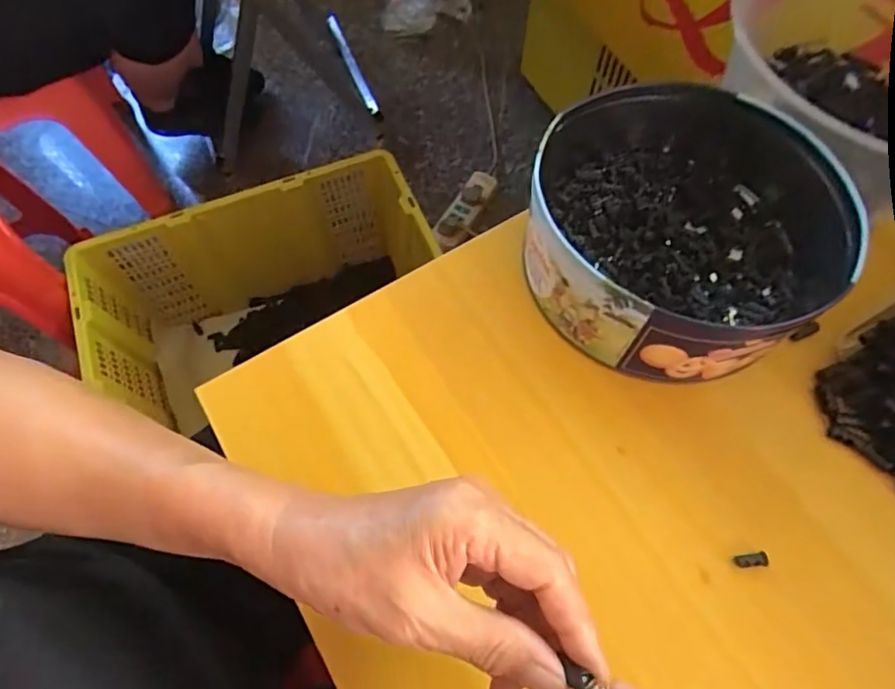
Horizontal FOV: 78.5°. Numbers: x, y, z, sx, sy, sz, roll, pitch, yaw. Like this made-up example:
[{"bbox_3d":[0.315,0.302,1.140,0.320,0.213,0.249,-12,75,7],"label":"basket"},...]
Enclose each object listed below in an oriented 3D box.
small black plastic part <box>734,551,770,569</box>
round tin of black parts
[{"bbox_3d":[0.172,0.121,0.307,0.018,0.004,0.008,-10,65,-4],"label":"small black plastic part"},{"bbox_3d":[0.159,-0.078,0.363,0.206,0.072,0.189,0,65,0],"label":"round tin of black parts"}]

